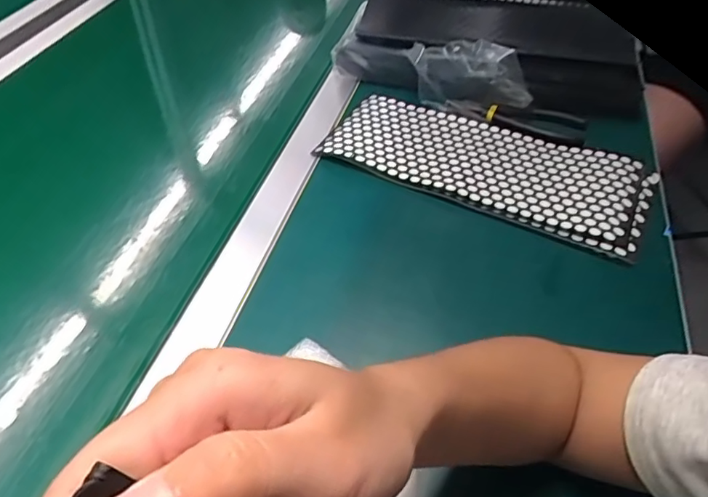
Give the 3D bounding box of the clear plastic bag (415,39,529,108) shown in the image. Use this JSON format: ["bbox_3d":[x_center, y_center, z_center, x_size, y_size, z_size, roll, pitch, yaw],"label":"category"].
[{"bbox_3d":[0.137,-0.198,0.651,0.134,0.065,0.046,8,46,7],"label":"clear plastic bag"}]

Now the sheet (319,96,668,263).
[{"bbox_3d":[0.136,-0.091,0.589,0.323,0.010,0.137,22,49,20],"label":"sheet"}]

